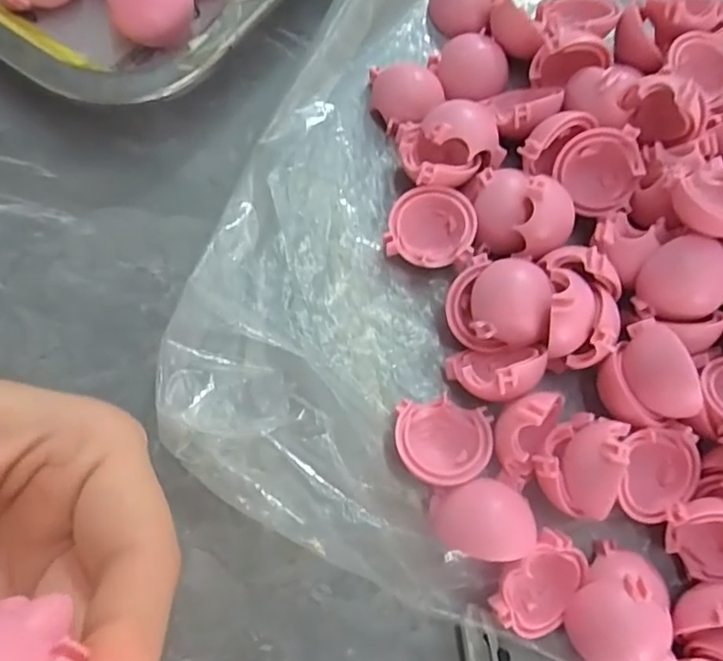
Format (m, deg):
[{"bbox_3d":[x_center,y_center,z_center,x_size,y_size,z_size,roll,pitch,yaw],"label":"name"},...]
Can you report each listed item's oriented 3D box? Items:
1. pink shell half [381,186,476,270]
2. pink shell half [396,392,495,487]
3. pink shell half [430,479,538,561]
[{"bbox_3d":[0.025,-0.036,0.211,0.029,0.014,0.028,1,75,-5],"label":"pink shell half"},{"bbox_3d":[0.026,0.036,0.191,0.029,0.014,0.026,2,75,-5],"label":"pink shell half"},{"bbox_3d":[0.035,0.056,0.180,0.029,0.016,0.021,8,75,-3],"label":"pink shell half"}]

